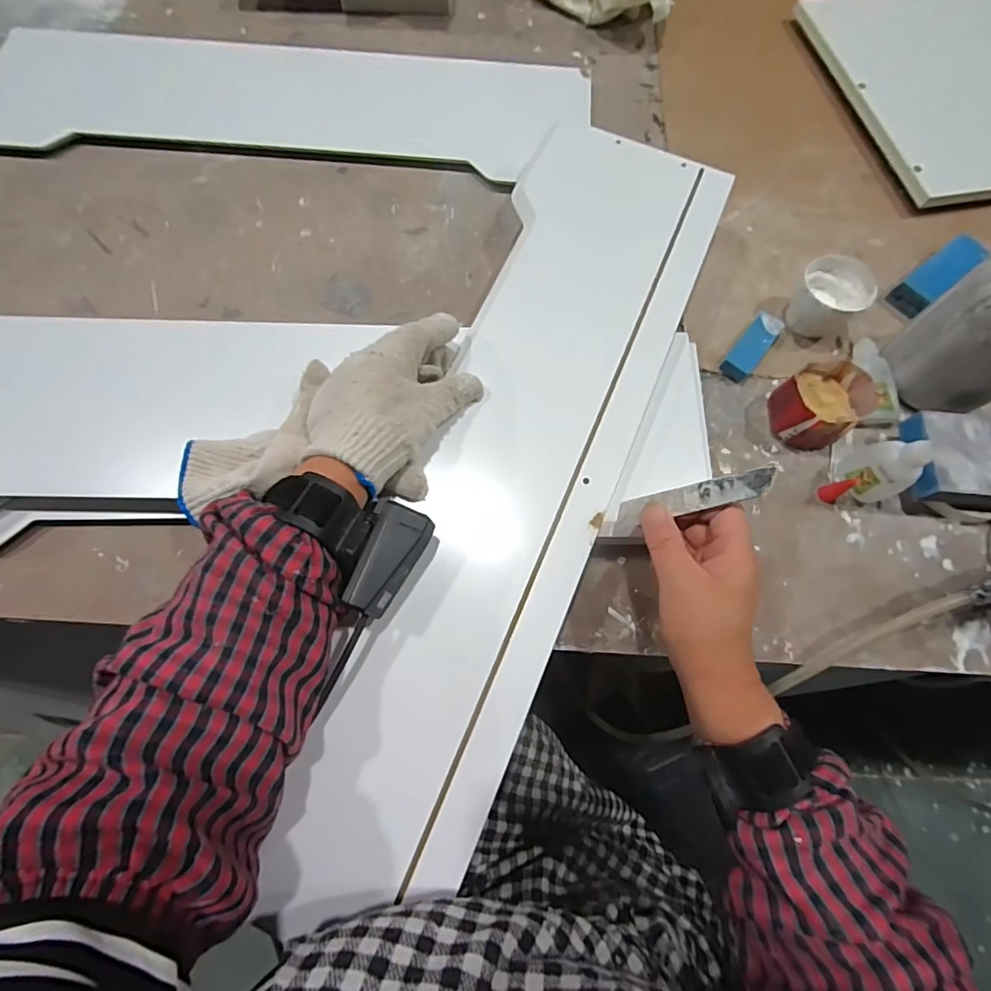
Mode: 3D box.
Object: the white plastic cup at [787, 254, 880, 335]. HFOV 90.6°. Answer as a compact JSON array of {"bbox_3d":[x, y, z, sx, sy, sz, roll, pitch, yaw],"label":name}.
[{"bbox_3d":[0.293,-0.172,0.438,0.054,0.046,0.058,1,71,-2],"label":"white plastic cup"}]

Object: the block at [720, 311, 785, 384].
[{"bbox_3d":[0.232,-0.133,0.442,0.026,0.015,0.070,37,74,11],"label":"block"}]

